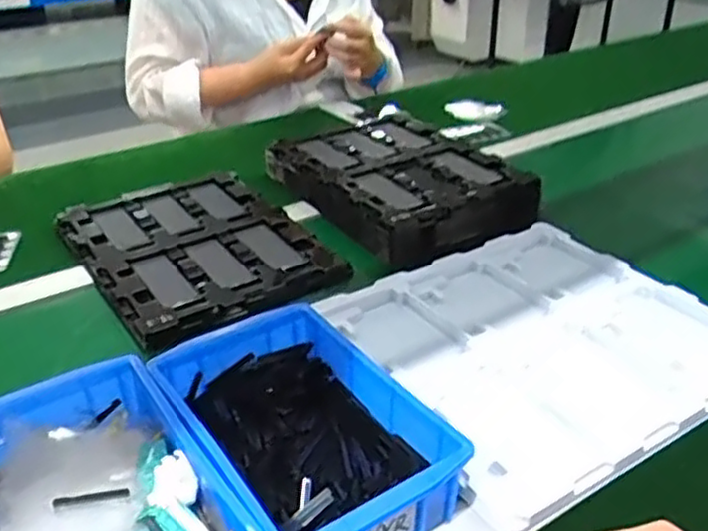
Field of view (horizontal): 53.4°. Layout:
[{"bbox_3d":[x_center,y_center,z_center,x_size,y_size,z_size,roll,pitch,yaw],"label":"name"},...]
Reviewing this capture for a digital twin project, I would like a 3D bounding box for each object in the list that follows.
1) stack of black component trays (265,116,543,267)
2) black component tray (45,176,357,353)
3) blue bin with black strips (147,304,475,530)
[{"bbox_3d":[0.062,-0.113,0.893,0.240,0.048,0.327,-19,36,-28],"label":"stack of black component trays"},{"bbox_3d":[-0.170,-0.024,0.760,0.225,0.021,0.297,-19,34,-30],"label":"black component tray"},{"bbox_3d":[-0.036,0.114,0.474,0.136,0.059,0.201,-19,34,-29],"label":"blue bin with black strips"}]

